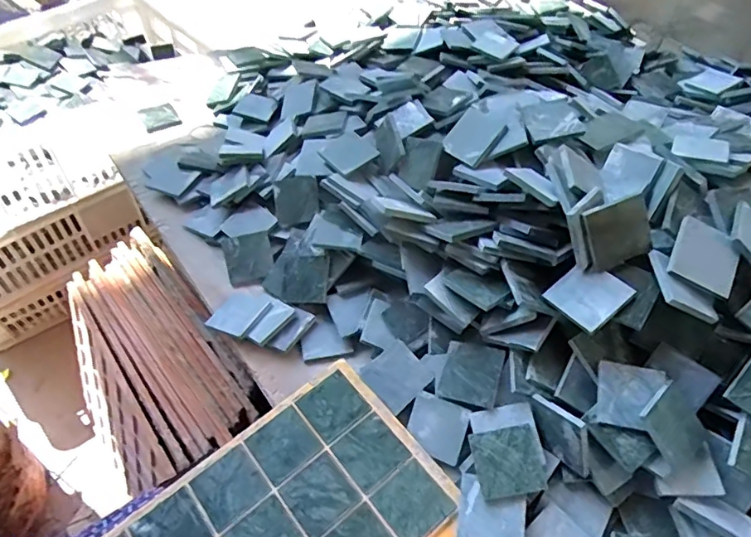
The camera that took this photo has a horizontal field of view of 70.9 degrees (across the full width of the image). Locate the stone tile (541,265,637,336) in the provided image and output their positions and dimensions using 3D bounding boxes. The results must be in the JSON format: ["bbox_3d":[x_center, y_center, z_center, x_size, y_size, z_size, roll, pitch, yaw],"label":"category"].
[{"bbox_3d":[0.171,0.021,0.423,0.052,0.006,0.053,-39,51,-9],"label":"stone tile"}]

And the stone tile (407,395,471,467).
[{"bbox_3d":[0.053,0.139,0.459,0.050,0.004,0.048,17,87,26],"label":"stone tile"}]

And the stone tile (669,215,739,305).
[{"bbox_3d":[0.260,-0.008,0.415,0.051,0.006,0.052,25,79,3],"label":"stone tile"}]

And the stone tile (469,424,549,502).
[{"bbox_3d":[0.105,0.152,0.417,0.050,0.005,0.050,-15,63,7],"label":"stone tile"}]

